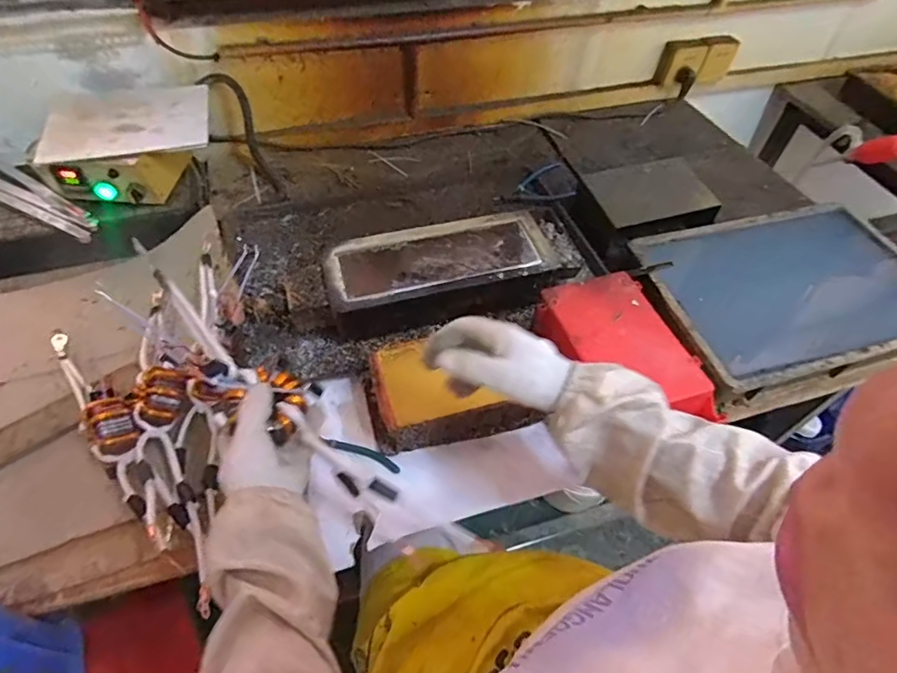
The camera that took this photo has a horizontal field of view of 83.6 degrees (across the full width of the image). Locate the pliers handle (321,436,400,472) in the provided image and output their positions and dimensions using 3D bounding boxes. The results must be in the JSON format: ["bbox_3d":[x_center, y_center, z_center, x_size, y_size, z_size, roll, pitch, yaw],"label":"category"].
[{"bbox_3d":[-0.112,0.148,0.641,0.109,0.016,0.015,18,54,12],"label":"pliers handle"}]

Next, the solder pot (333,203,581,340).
[{"bbox_3d":[0.006,-0.102,0.795,0.372,0.086,0.143,-11,54,-10],"label":"solder pot"}]

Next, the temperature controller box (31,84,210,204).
[{"bbox_3d":[-0.549,-0.330,0.879,0.269,0.097,0.205,-13,54,-11],"label":"temperature controller box"}]

